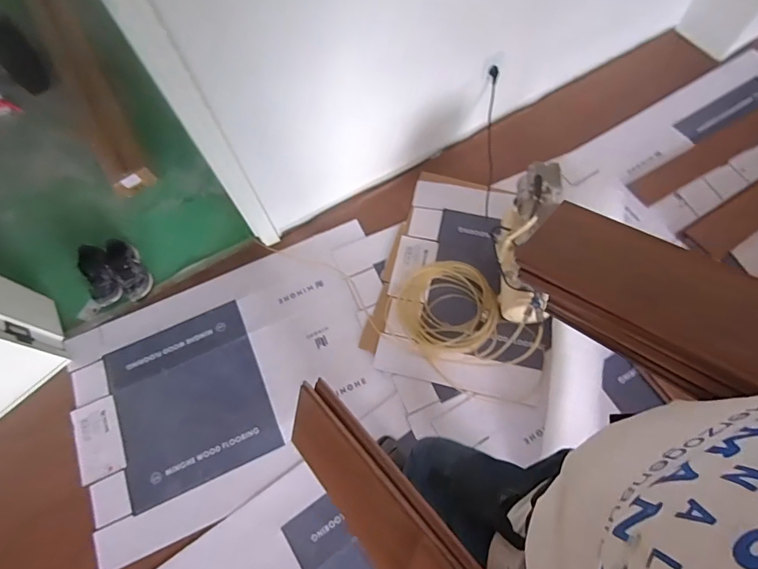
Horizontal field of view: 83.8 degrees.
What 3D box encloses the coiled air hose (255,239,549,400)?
[{"bbox_3d":[0.331,0.151,1.550,0.582,0.040,0.397,31,72,14],"label":"coiled air hose"}]

